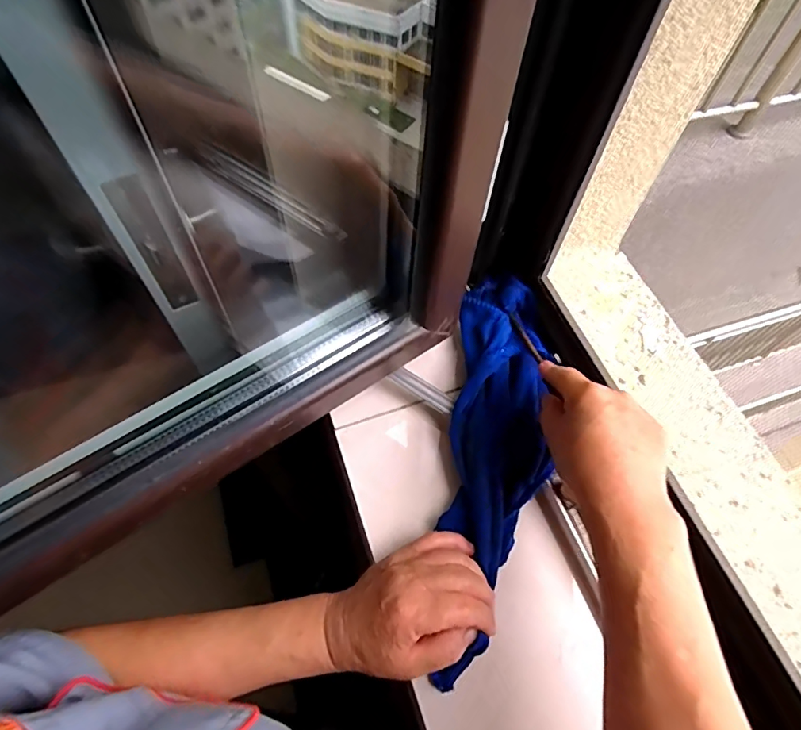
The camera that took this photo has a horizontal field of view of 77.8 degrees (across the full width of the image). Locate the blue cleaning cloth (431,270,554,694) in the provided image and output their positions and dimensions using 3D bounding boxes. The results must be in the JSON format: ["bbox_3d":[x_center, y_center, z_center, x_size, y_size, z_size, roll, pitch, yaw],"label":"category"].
[{"bbox_3d":[0.081,0.074,0.414,0.081,0.029,0.328,9,66,2],"label":"blue cleaning cloth"}]

